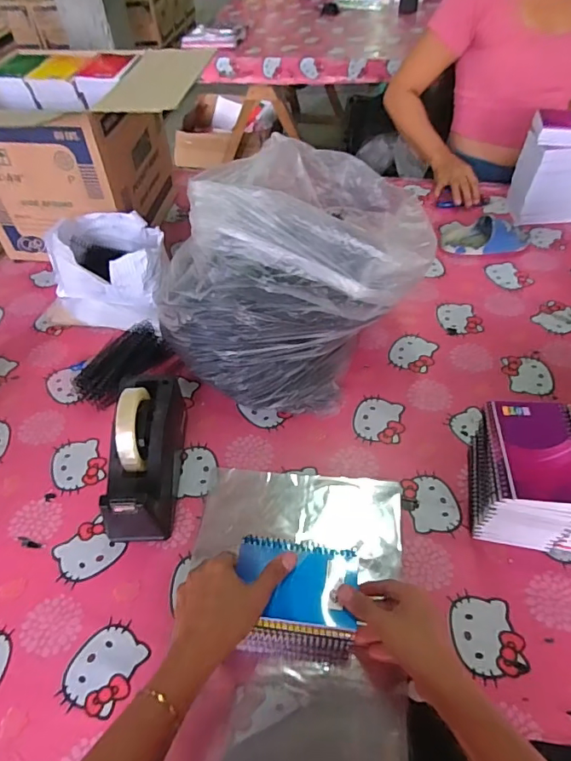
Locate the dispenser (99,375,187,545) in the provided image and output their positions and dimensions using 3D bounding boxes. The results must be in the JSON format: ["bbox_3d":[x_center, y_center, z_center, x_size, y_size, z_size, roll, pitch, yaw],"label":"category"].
[{"bbox_3d":[-0.180,0.088,0.628,0.074,0.129,0.207,1,50,3],"label":"dispenser"}]

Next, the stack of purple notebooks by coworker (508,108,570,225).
[{"bbox_3d":[0.548,-0.421,0.975,0.147,0.200,0.095,1,50,3],"label":"stack of purple notebooks by coworker"}]

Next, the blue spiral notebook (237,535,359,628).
[{"bbox_3d":[0.013,0.213,0.518,0.129,0.017,0.079,9,56,0],"label":"blue spiral notebook"}]

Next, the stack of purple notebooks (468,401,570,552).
[{"bbox_3d":[0.281,0.115,0.577,0.098,0.133,0.145,6,50,7],"label":"stack of purple notebooks"}]

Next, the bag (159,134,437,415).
[{"bbox_3d":[0.032,-0.172,0.746,0.346,0.263,0.401,15,52,15],"label":"bag"}]

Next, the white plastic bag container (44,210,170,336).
[{"bbox_3d":[-0.312,-0.192,0.896,0.227,0.156,0.183,19,53,18],"label":"white plastic bag container"}]

